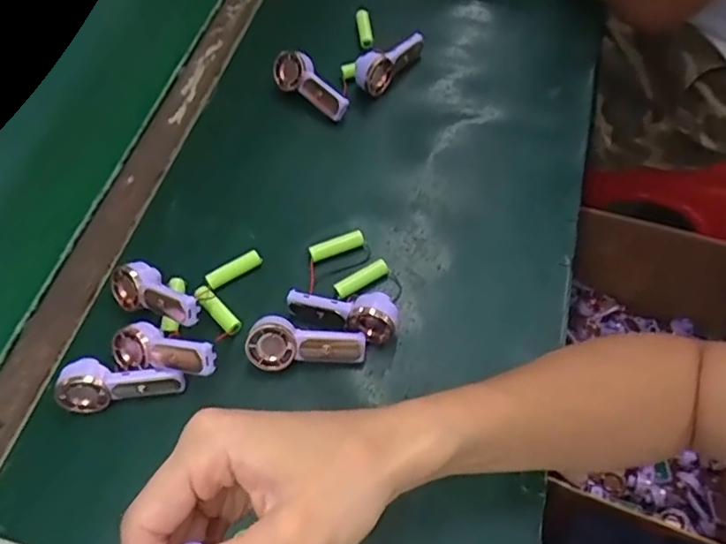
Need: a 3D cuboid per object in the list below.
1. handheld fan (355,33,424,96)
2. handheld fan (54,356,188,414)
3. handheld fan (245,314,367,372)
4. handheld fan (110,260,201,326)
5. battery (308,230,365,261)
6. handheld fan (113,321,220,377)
[{"bbox_3d":[0.026,-0.226,0.624,0.033,0.039,0.080,40,68,20],"label":"handheld fan"},{"bbox_3d":[-0.185,0.086,0.448,0.089,0.034,0.035,-4,61,-2],"label":"handheld fan"},{"bbox_3d":[-0.045,0.057,0.470,0.093,0.020,0.039,3,105,-6],"label":"handheld fan"},{"bbox_3d":[-0.171,0.017,0.481,0.095,0.028,0.034,18,62,25],"label":"handheld fan"},{"bbox_3d":[-0.024,-0.025,0.526,0.050,0.010,0.014,-18,62,-9],"label":"battery"},{"bbox_3d":[-0.156,0.060,0.453,0.099,0.023,0.031,4,59,26],"label":"handheld fan"}]

